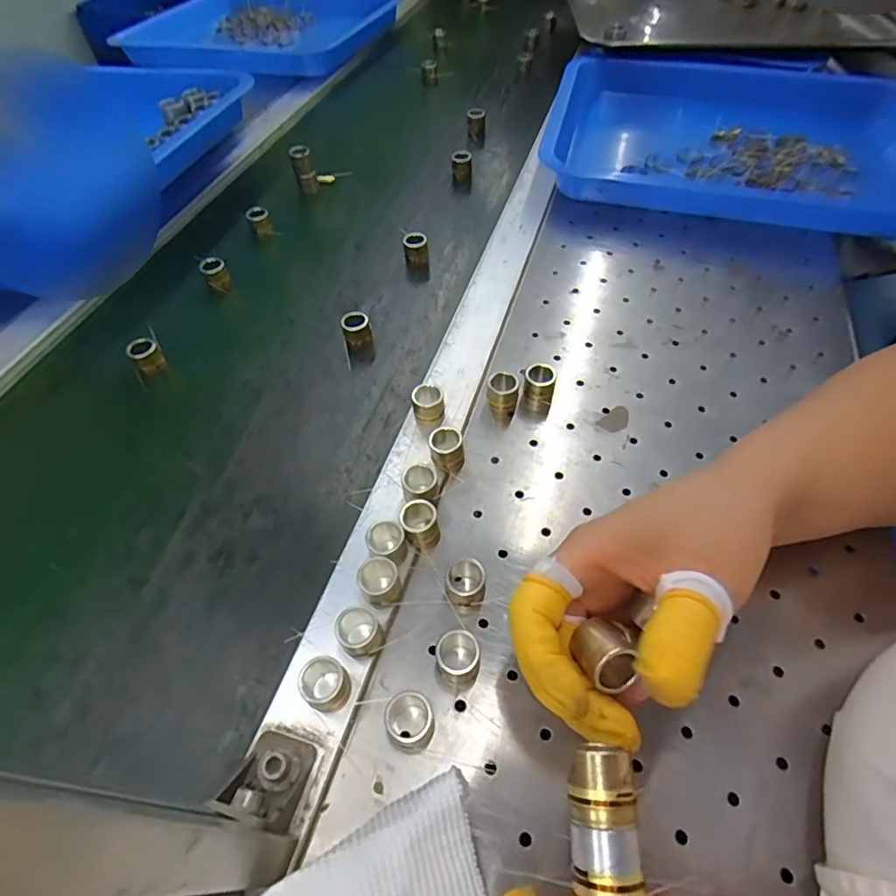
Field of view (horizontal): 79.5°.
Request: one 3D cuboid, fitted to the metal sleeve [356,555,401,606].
[{"bbox_3d":[-0.036,0.069,0.281,0.020,0.018,0.018,29,59,23],"label":"metal sleeve"}]

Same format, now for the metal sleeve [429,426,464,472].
[{"bbox_3d":[-0.001,0.002,0.329,0.019,0.022,0.022,-7,52,-1],"label":"metal sleeve"}]

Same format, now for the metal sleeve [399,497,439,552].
[{"bbox_3d":[-0.015,0.042,0.297,0.019,0.020,0.021,-11,53,-5],"label":"metal sleeve"}]

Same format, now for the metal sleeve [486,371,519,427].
[{"bbox_3d":[0.036,-0.034,0.355,0.020,0.022,0.023,25,58,21],"label":"metal sleeve"}]

